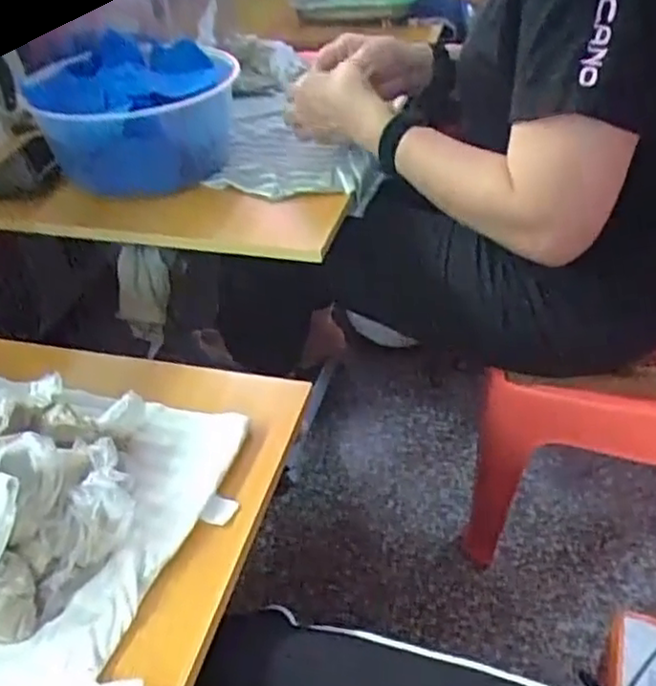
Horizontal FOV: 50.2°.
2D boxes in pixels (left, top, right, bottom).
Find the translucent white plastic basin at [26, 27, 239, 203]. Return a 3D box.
[{"bbox_3d":[-0.196,-0.245,0.782,0.174,0.113,0.187,-2,39,2],"label":"translucent white plastic basin"}]

